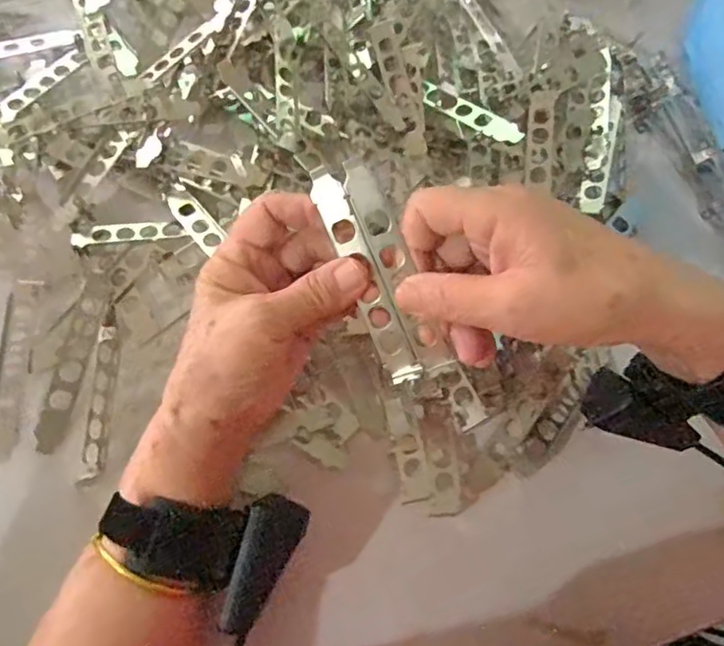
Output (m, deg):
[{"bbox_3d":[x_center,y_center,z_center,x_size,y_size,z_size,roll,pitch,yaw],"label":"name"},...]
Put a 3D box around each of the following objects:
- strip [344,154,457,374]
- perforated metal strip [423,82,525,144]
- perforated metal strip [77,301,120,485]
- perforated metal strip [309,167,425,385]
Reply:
[{"bbox_3d":[0.018,-0.030,0.307,0.018,0.004,0.118,-22,100,12],"label":"strip"},{"bbox_3d":[0.079,-0.152,0.421,0.020,0.008,0.092,-40,58,-14],"label":"perforated metal strip"},{"bbox_3d":[-0.168,0.045,0.375,0.012,0.020,0.114,-6,73,13],"label":"perforated metal strip"},{"bbox_3d":[0.002,-0.024,0.312,0.019,0.004,0.122,-20,100,18],"label":"perforated metal strip"}]

